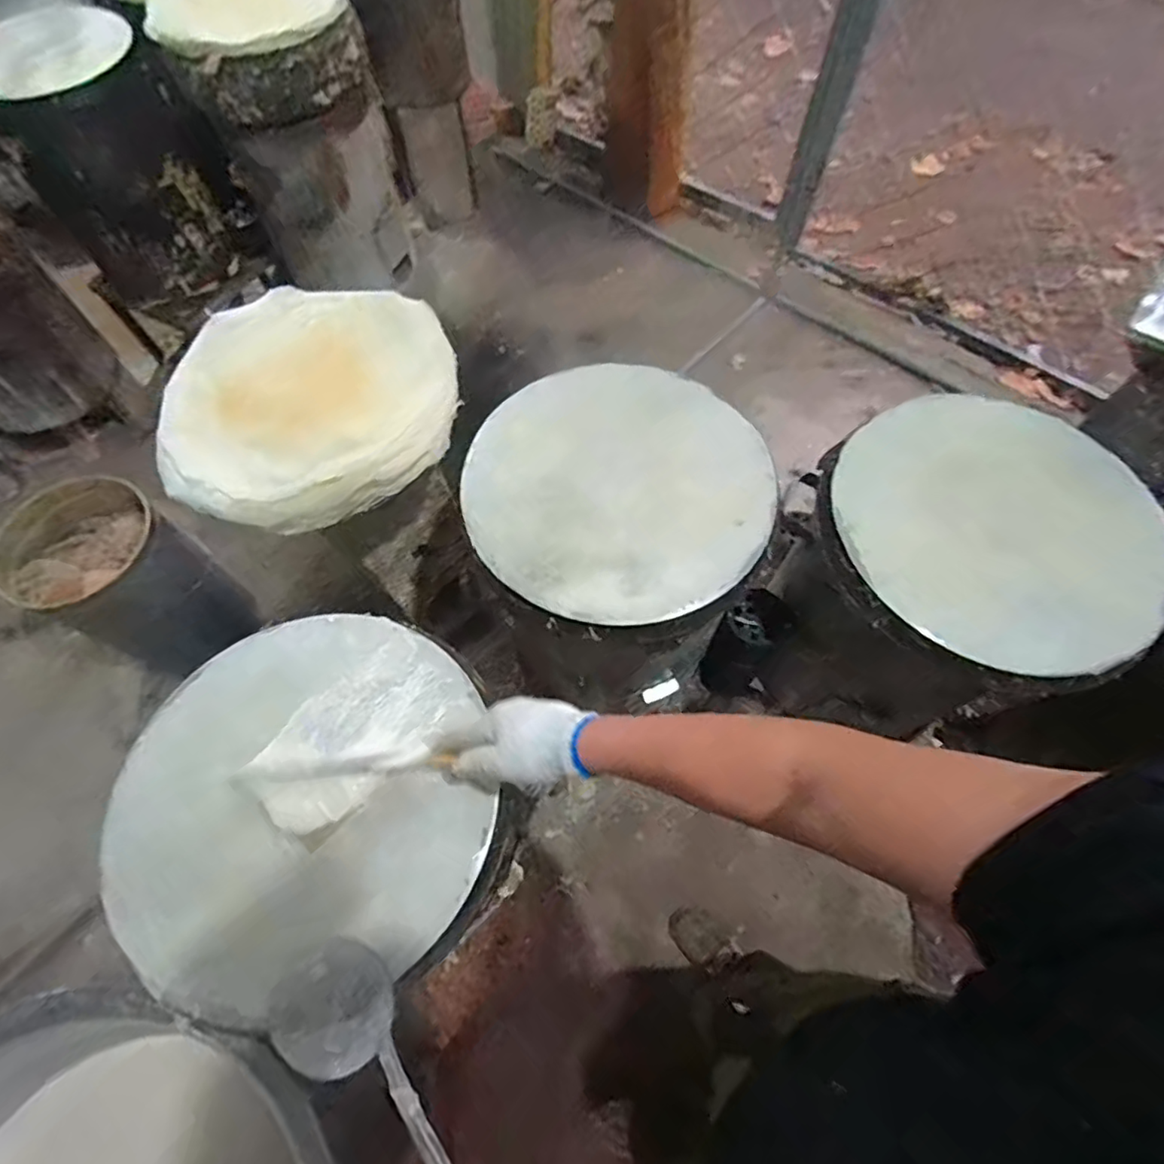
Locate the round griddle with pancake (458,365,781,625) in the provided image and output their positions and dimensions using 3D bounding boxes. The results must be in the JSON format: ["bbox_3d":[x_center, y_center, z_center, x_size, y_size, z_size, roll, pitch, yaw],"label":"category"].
[{"bbox_3d":[0.045,-0.123,0.763,0.372,0.033,0.362,-1,64,1],"label":"round griddle with pancake"}]

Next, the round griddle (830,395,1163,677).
[{"bbox_3d":[0.523,-0.080,0.740,0.398,0.049,0.380,-1,64,1],"label":"round griddle"}]

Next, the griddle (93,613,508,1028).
[{"bbox_3d":[-0.286,0.205,0.611,0.356,0.044,0.362,-1,64,1],"label":"griddle"}]

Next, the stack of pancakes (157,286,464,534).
[{"bbox_3d":[-0.372,-0.269,0.812,0.377,0.069,0.403,-24,65,-10],"label":"stack of pancakes"}]

